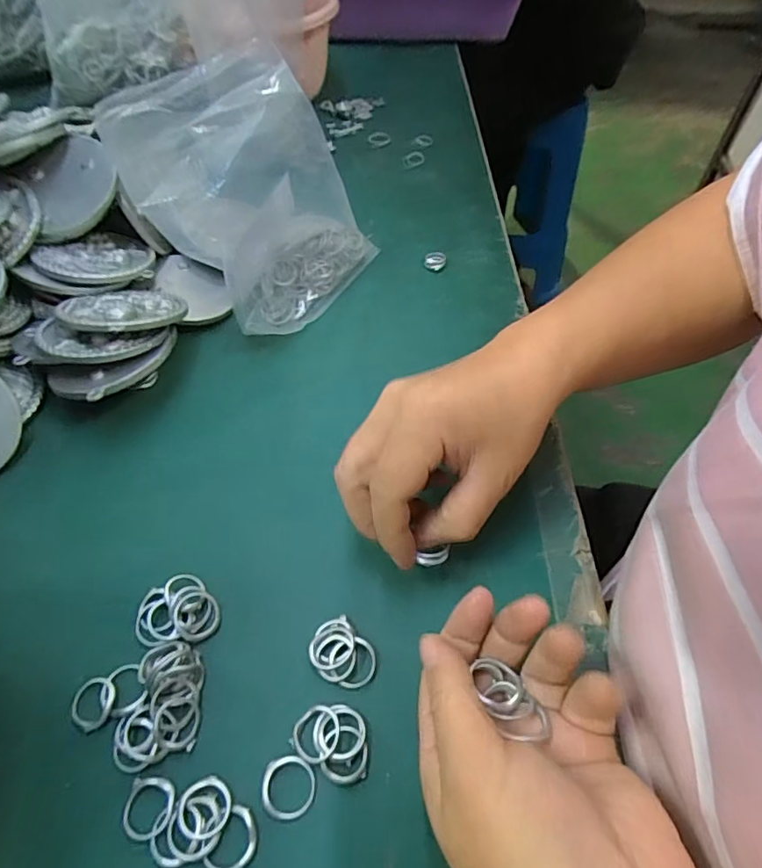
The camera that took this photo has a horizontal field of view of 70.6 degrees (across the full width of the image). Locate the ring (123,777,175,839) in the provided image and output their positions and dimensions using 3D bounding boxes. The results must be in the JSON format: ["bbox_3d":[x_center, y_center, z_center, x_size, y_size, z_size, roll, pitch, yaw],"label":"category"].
[{"bbox_3d":[-0.094,0.150,0.216,0.019,0.004,0.020,-1,54,1],"label":"ring"}]

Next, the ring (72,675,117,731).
[{"bbox_3d":[-0.129,0.119,0.239,0.018,0.004,0.021,-1,54,0],"label":"ring"}]

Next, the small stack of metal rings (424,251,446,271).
[{"bbox_3d":[0.043,-0.136,0.422,0.016,0.005,0.021,6,54,5],"label":"small stack of metal rings"}]

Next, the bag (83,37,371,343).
[{"bbox_3d":[-0.078,-0.141,0.348,0.122,0.170,0.062,-30,52,5],"label":"bag"}]

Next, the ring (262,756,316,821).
[{"bbox_3d":[-0.038,0.144,0.220,0.022,0.004,0.022,-1,54,1],"label":"ring"}]

